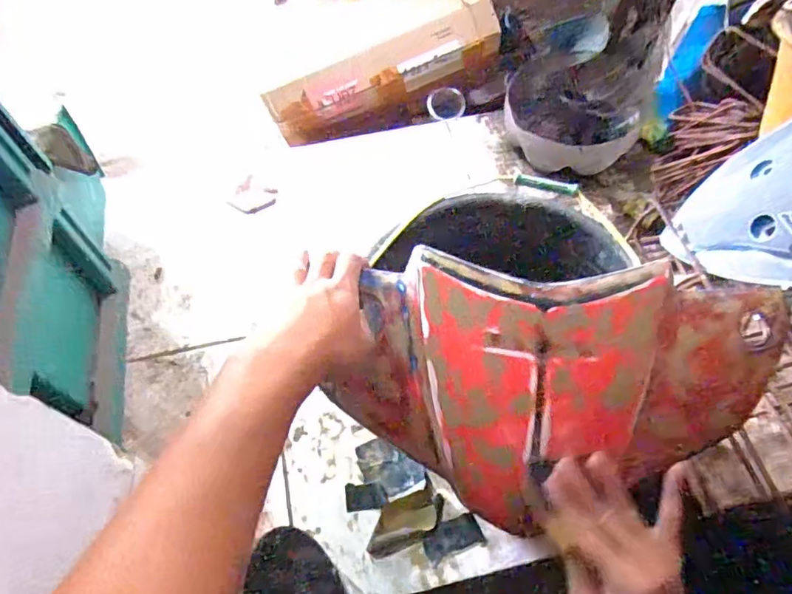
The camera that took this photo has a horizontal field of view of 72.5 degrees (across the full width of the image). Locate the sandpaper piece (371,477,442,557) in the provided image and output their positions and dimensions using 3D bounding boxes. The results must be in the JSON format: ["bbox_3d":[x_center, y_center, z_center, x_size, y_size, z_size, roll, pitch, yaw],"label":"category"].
[{"bbox_3d":[0.011,0.290,0.699,0.107,0.010,0.057,-25,63,-12],"label":"sandpaper piece"}]

